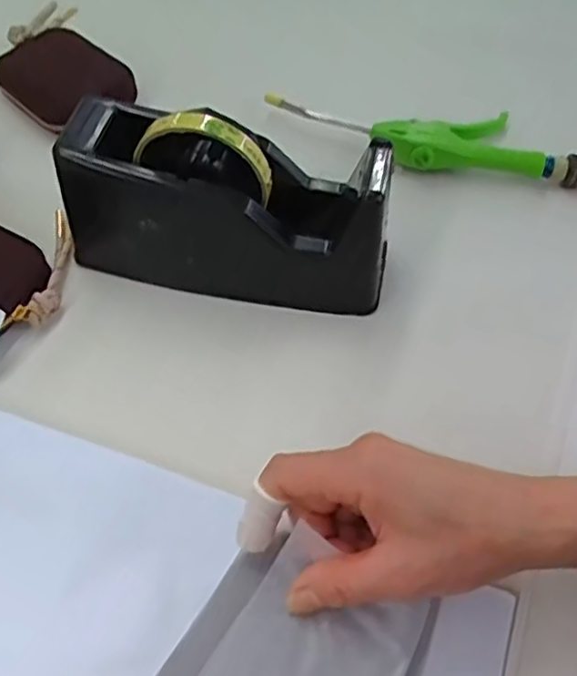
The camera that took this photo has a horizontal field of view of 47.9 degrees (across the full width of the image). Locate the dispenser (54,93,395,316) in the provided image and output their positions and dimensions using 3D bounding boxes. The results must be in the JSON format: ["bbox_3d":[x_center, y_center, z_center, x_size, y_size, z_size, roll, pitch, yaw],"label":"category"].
[{"bbox_3d":[-0.038,-0.081,0.406,0.196,0.114,0.067,10,55,3],"label":"dispenser"}]

